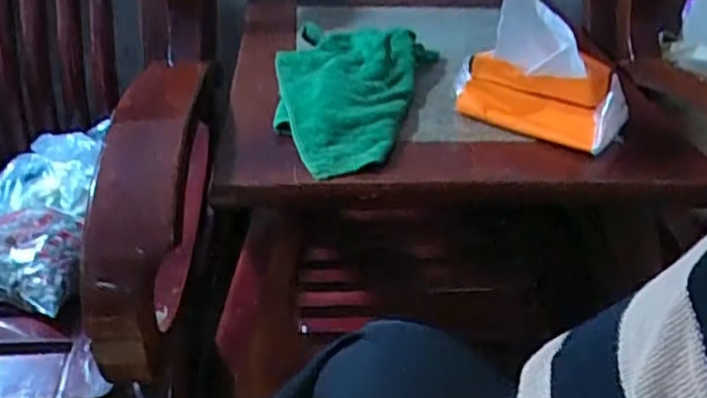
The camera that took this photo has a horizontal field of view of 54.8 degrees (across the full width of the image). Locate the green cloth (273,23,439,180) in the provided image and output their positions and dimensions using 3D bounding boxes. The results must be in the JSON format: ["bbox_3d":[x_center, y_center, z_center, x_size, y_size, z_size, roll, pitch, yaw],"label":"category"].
[{"bbox_3d":[0.003,-0.134,0.760,0.185,0.067,0.330,1,32,-1],"label":"green cloth"}]

